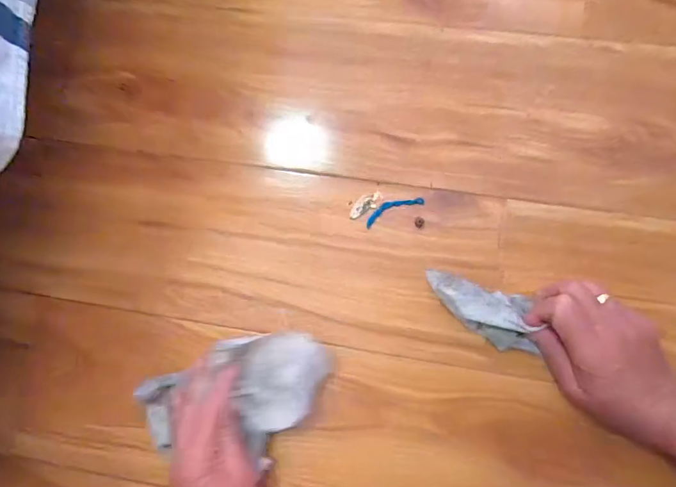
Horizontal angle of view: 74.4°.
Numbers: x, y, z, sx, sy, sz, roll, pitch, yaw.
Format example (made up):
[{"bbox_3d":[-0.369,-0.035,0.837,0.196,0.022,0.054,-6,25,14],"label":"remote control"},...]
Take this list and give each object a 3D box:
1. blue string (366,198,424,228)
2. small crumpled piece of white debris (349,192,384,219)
[{"bbox_3d":[0.049,-0.031,0.394,0.054,0.004,0.015,-25,87,5],"label":"blue string"},{"bbox_3d":[0.024,-0.035,0.398,0.033,0.004,0.014,-29,87,4],"label":"small crumpled piece of white debris"}]

